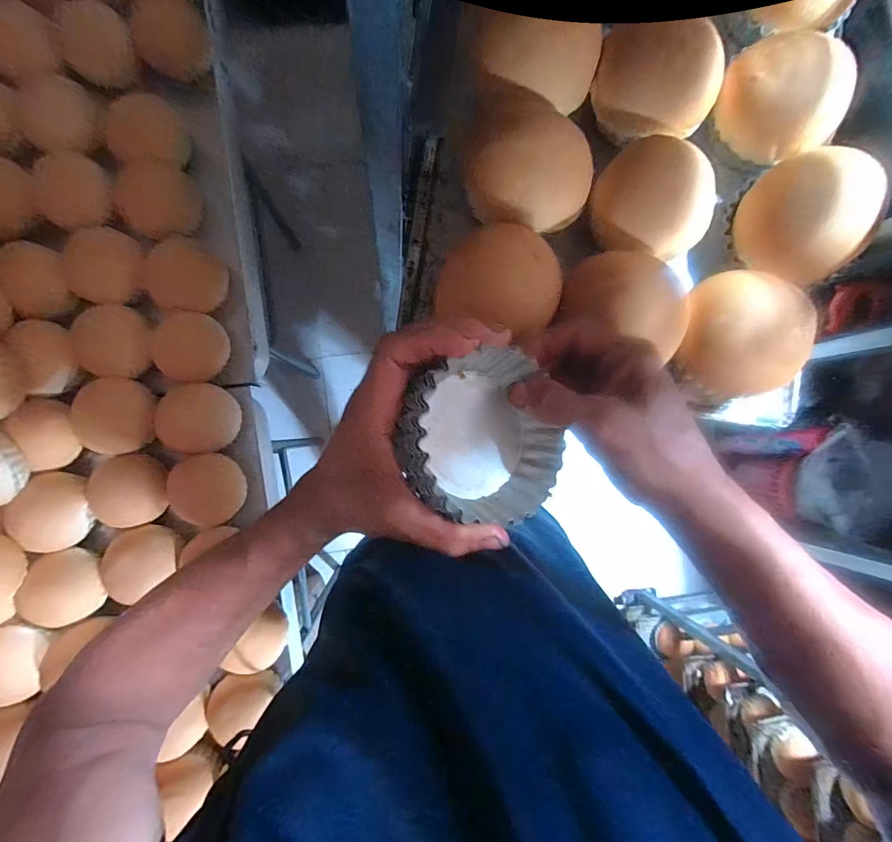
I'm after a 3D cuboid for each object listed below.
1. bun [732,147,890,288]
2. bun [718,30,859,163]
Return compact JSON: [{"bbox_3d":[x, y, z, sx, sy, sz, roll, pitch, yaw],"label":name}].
[{"bbox_3d":[0.269,-0.152,0.312,0.087,0.055,0.087,-31,92,-6],"label":"bun"},{"bbox_3d":[0.260,-0.248,0.315,0.087,0.049,0.087,0,88,-6],"label":"bun"}]

